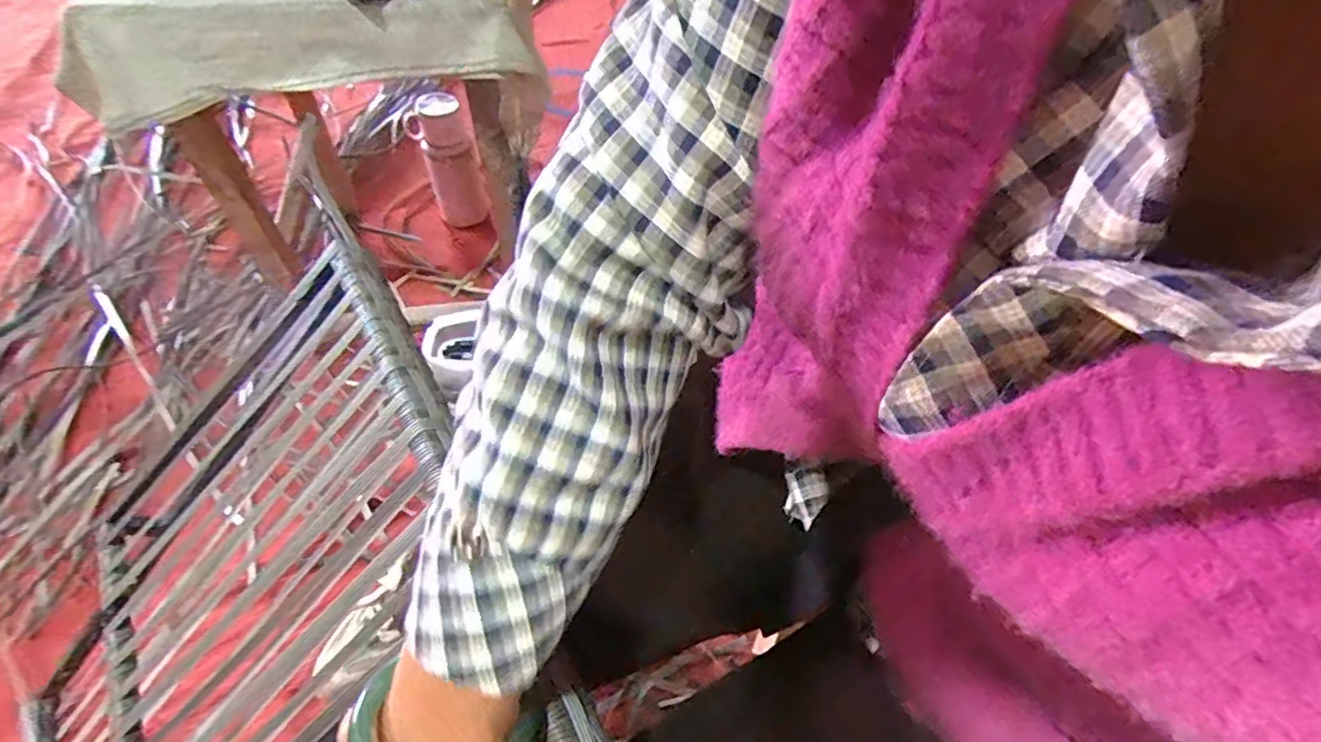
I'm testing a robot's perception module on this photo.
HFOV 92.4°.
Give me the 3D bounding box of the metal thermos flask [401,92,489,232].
[{"bbox_3d":[-0.360,-0.351,1.071,0.096,0.214,0.072,-18,56,-15],"label":"metal thermos flask"}]

